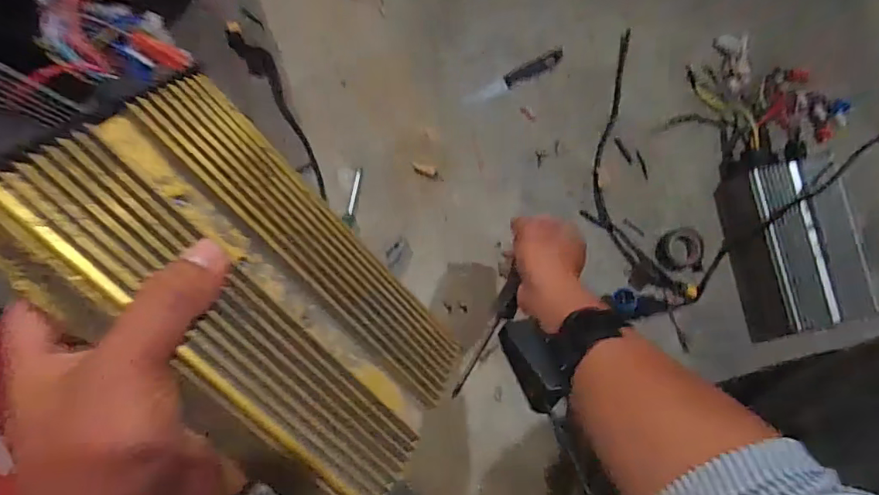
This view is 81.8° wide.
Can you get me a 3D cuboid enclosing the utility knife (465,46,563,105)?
[{"bbox_3d":[0.109,-0.244,0.729,0.154,0.008,0.024,-28,85,-6],"label":"utility knife"}]

